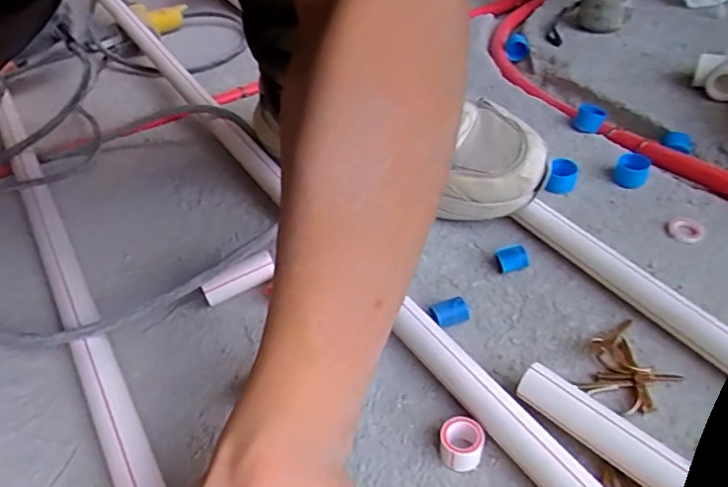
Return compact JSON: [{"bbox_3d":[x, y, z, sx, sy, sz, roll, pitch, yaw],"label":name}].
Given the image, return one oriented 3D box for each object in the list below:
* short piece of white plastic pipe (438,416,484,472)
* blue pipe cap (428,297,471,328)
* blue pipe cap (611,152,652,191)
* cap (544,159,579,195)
[{"bbox_3d":[0.058,0.120,0.336,0.025,0.019,0.025,-3,43,3],"label":"short piece of white plastic pipe"},{"bbox_3d":[0.062,0.051,0.411,0.029,0.017,0.014,-13,43,-7],"label":"blue pipe cap"},{"bbox_3d":[0.241,-0.066,0.504,0.028,0.025,0.032,20,49,23],"label":"blue pipe cap"},{"bbox_3d":[0.178,-0.059,0.503,0.024,0.024,0.030,15,47,21],"label":"cap"}]

